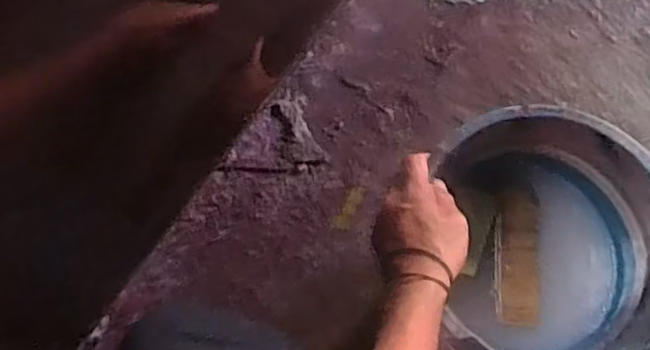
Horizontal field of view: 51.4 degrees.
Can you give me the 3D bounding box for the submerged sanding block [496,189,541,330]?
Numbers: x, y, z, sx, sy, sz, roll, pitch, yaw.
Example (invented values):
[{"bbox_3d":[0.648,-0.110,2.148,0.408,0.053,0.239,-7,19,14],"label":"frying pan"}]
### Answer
[{"bbox_3d":[0.219,0.094,0.764,0.048,0.019,0.149,5,79,0],"label":"submerged sanding block"}]

